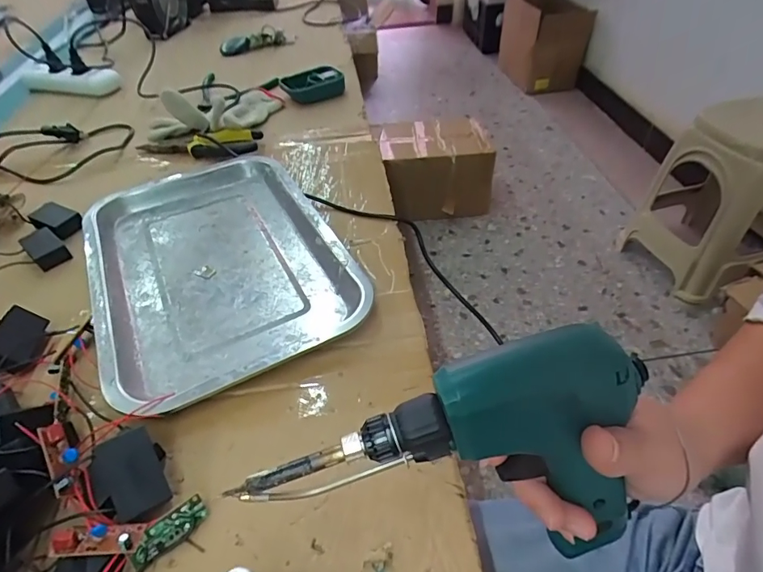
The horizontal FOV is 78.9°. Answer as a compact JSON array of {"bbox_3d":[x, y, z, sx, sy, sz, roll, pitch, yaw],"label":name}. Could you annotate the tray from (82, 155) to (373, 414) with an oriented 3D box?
[{"bbox_3d":[-0.156,-0.028,0.435,0.208,0.021,0.303,-23,48,-18],"label":"tray"}]

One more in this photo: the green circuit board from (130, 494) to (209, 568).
[{"bbox_3d":[-0.122,0.142,0.267,0.043,0.020,0.004,-32,11,-35],"label":"green circuit board"}]

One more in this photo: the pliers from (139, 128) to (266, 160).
[{"bbox_3d":[-0.235,-0.185,0.590,0.155,0.025,0.049,6,46,10],"label":"pliers"}]

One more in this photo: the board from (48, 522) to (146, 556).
[{"bbox_3d":[-0.153,0.135,0.249,0.044,0.013,0.016,2,43,-14],"label":"board"}]

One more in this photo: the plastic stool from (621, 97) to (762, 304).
[{"bbox_3d":[0.984,-0.242,1.368,0.313,0.487,0.364,-12,45,-8],"label":"plastic stool"}]

